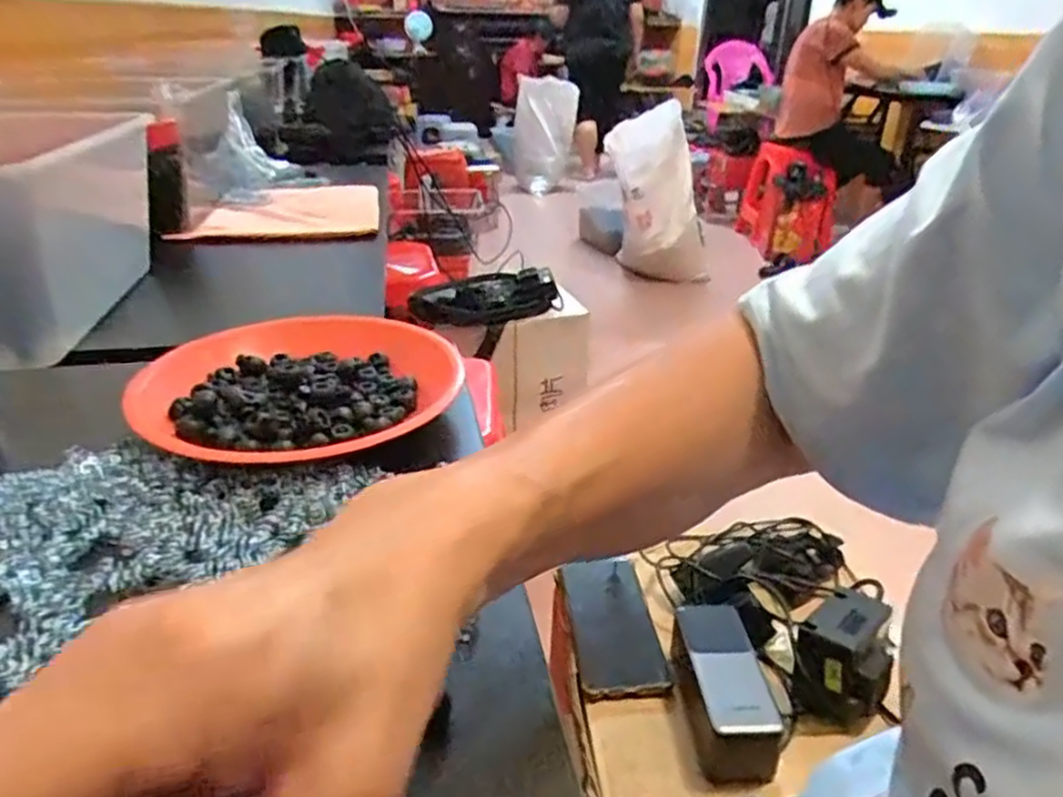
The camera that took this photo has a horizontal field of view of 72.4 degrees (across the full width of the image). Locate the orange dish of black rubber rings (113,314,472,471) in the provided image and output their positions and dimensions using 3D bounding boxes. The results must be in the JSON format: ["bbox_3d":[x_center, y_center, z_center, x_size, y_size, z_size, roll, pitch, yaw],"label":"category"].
[{"bbox_3d":[-0.139,-0.007,0.450,0.182,0.023,0.182,1,27,-1],"label":"orange dish of black rubber rings"}]

